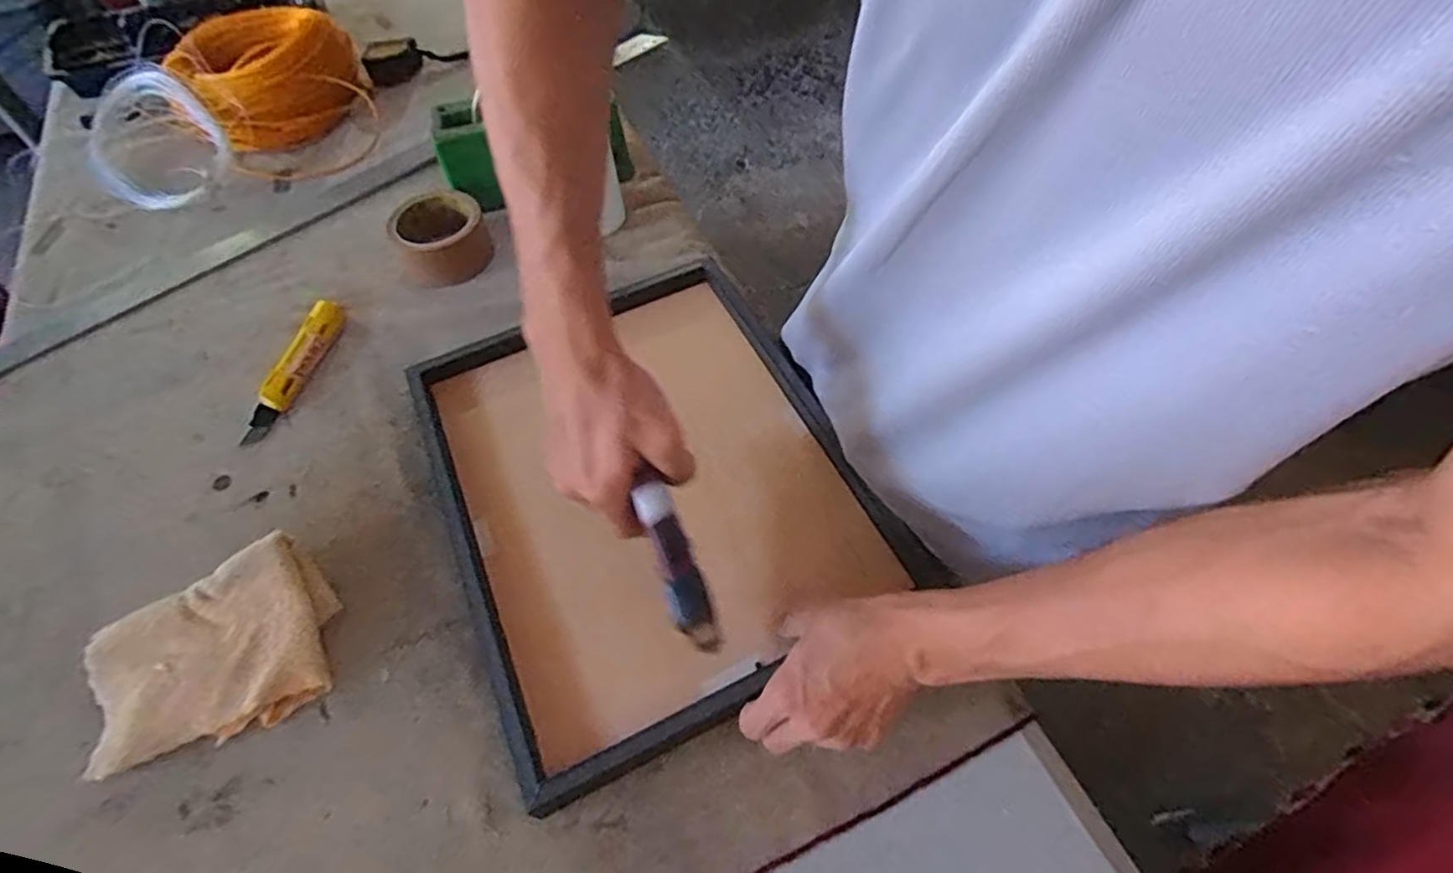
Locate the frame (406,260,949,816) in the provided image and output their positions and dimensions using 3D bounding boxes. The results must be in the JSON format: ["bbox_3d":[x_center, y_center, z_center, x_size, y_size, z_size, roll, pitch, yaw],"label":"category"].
[{"bbox_3d":[-0.069,0.033,0.549,0.317,0.035,0.393,-24,58,-12],"label":"frame"}]

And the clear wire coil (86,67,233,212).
[{"bbox_3d":[-0.717,-0.372,0.824,0.245,0.055,0.141,36,63,23],"label":"clear wire coil"}]

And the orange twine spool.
[{"bbox_3d":[-0.595,-0.475,0.877,0.193,0.105,0.184,0,55,0],"label":"orange twine spool"}]

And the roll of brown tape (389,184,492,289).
[{"bbox_3d":[-0.301,-0.214,0.702,0.093,0.052,0.093,0,55,0],"label":"roll of brown tape"}]

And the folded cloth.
[{"bbox_3d":[-0.364,0.157,0.476,0.154,0.033,0.128,-29,60,-18],"label":"folded cloth"}]

